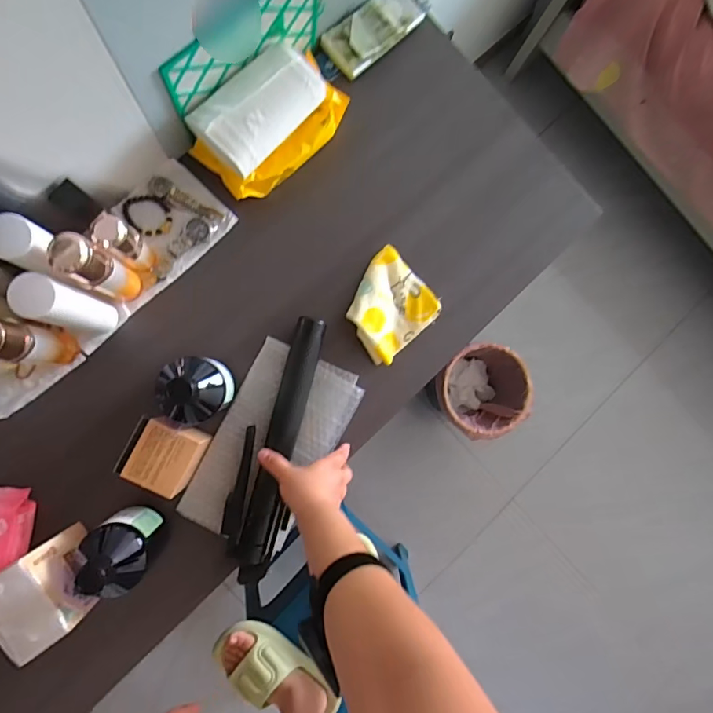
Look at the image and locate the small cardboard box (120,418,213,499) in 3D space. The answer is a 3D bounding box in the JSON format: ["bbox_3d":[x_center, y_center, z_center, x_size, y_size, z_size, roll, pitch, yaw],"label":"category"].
[{"bbox_3d":[-0.231,0.122,0.564,0.066,0.067,0.081,28,84,-5],"label":"small cardboard box"}]

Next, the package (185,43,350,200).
[{"bbox_3d":[-0.107,-0.302,0.590,0.190,0.094,0.111,-44,93,-7],"label":"package"}]

